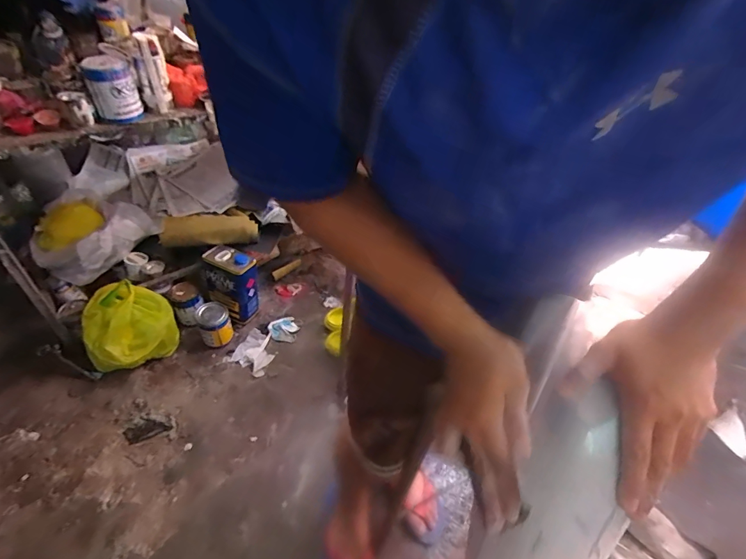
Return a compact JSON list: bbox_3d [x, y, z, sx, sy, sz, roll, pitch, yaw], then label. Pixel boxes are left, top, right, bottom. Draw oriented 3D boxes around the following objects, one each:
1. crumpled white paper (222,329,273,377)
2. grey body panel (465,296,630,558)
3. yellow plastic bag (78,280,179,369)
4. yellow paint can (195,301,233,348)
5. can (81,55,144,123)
[{"bbox_3d":[-0.415,0.251,1.382,0.142,0.020,0.161,19,46,14],"label":"crumpled white paper"},{"bbox_3d":[0.176,0.176,0.379,0.115,0.064,0.340,16,70,12],"label":"grey body panel"},{"bbox_3d":[-0.792,0.161,1.282,0.252,0.225,0.192,-20,49,-23],"label":"yellow plastic bag"},{"bbox_3d":[-0.556,0.159,1.378,0.105,0.129,0.117,-20,50,-23],"label":"yellow paint can"},{"bbox_3d":[-0.667,-0.487,1.007,0.100,0.136,0.114,-20,50,-23],"label":"can"}]

